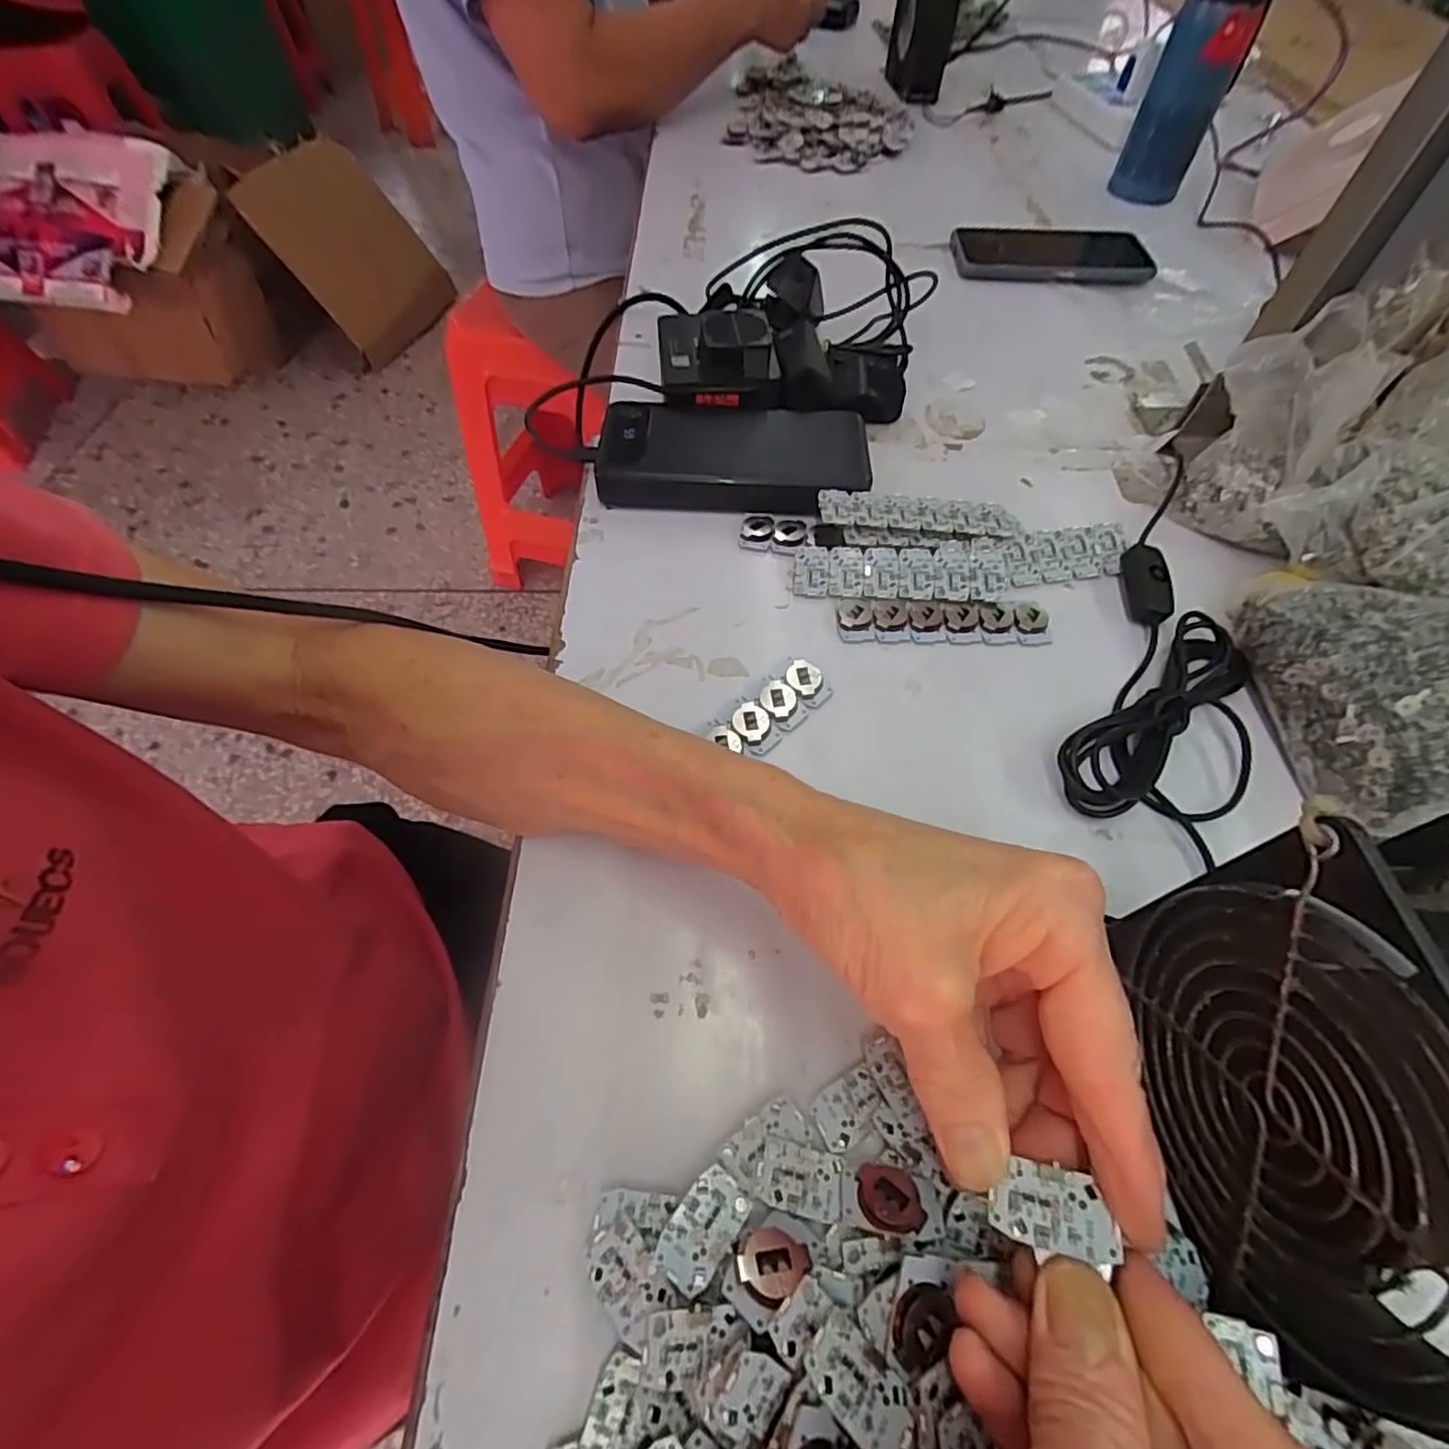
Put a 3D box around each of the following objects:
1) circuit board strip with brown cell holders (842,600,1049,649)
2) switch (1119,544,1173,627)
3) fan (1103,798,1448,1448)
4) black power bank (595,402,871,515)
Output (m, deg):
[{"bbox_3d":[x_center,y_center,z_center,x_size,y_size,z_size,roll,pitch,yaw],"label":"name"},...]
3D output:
[{"bbox_3d":[0.111,-0.052,0.333,0.106,0.006,0.026,1,57,-2],"label":"circuit board strip with brown cell holders"},{"bbox_3d":[0.221,-0.073,0.342,0.018,0.019,0.047,11,57,5],"label":"switch"},{"bbox_3d":[0.160,0.099,0.169,0.041,0.119,0.116,0,57,-2],"label":"fan"},{"bbox_3d":[0.005,-0.154,0.382,0.150,0.027,0.070,3,57,-1],"label":"black power bank"}]

